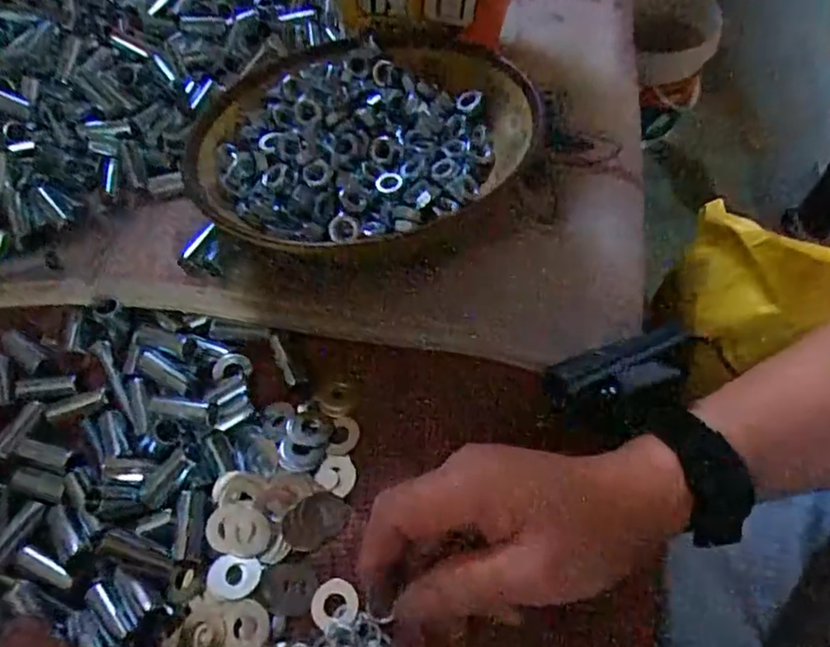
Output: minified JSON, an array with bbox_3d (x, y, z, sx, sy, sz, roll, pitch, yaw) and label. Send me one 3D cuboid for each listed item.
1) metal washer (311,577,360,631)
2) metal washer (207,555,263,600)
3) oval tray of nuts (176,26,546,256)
[{"bbox_3d":[-0.036,0.125,0.278,0.021,0.004,0.021,-1,59,2],"label":"metal washer"},{"bbox_3d":[-0.083,0.114,0.281,0.023,0.004,0.018,4,59,6],"label":"metal washer"},{"bbox_3d":[-0.031,-0.104,0.375,0.197,0.054,0.153,-19,60,-7],"label":"oval tray of nuts"}]

